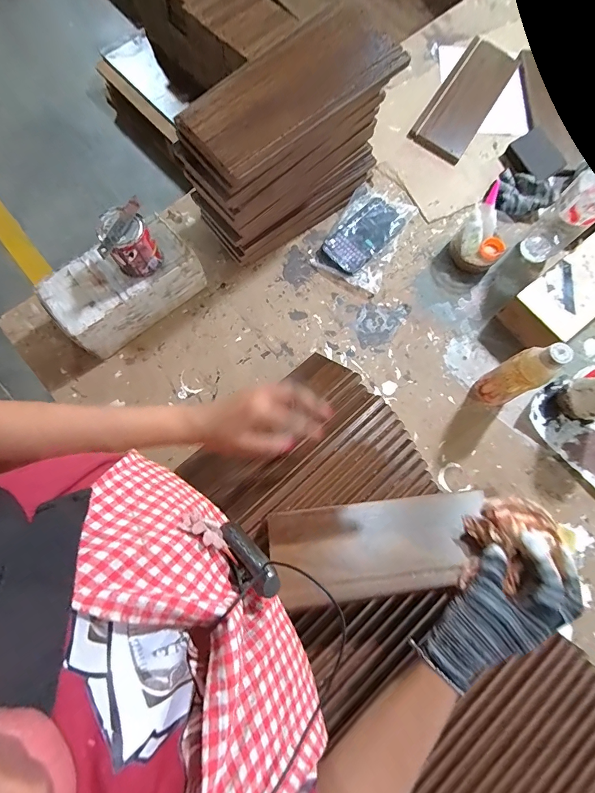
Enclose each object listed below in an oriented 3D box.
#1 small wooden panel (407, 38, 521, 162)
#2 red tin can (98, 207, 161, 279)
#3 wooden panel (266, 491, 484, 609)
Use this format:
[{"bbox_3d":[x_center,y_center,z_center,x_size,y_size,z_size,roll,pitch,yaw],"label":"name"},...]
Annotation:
[{"bbox_3d":[0.363,-0.643,0.778,0.117,0.015,0.325,31,77,6],"label":"small wooden panel"},{"bbox_3d":[-0.238,-0.219,0.513,0.061,0.075,0.066,0,76,-2],"label":"red tin can"},{"bbox_3d":[0.095,0.167,0.415,0.249,0.017,0.111,-4,38,-3],"label":"wooden panel"}]

